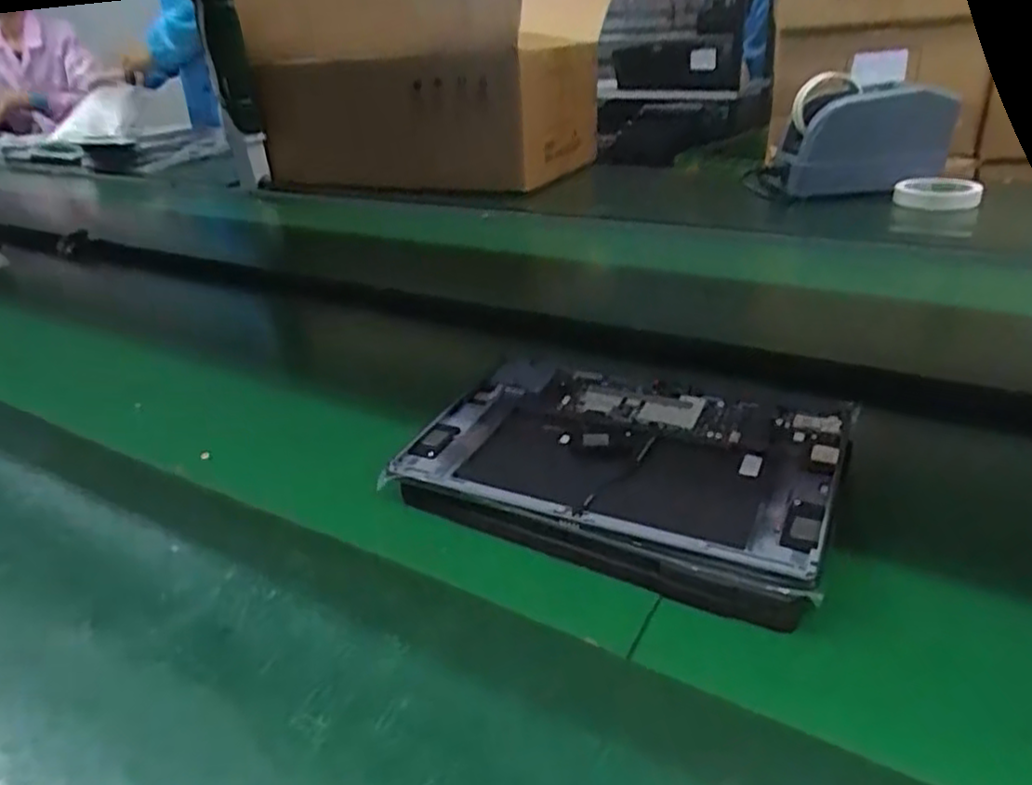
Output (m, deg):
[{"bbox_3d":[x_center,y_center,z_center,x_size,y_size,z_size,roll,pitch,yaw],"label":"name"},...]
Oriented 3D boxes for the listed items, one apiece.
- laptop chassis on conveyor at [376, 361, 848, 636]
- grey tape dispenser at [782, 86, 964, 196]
[{"bbox_3d":[0.068,0.041,0.456,0.250,0.029,0.175,10,33,26],"label":"laptop chassis on conveyor"},{"bbox_3d":[0.460,-0.333,0.950,0.192,0.116,0.104,-2,29,5],"label":"grey tape dispenser"}]

